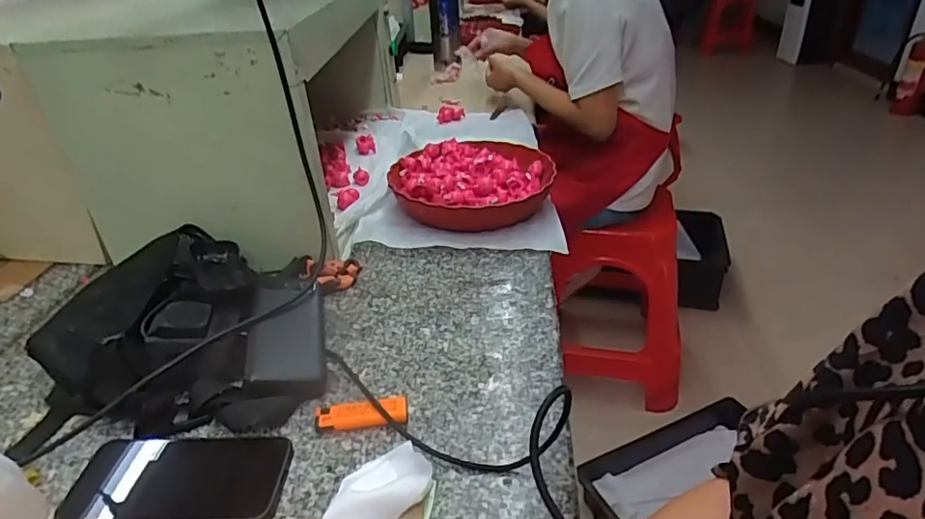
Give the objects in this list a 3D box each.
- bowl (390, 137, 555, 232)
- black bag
[{"bbox_3d":[0.017,-0.114,0.841,0.236,0.068,0.219,-2,31,1],"label":"bowl"},{"bbox_3d":[-0.273,0.063,0.577,0.256,0.073,0.250,-6,31,-5],"label":"black bag"}]

